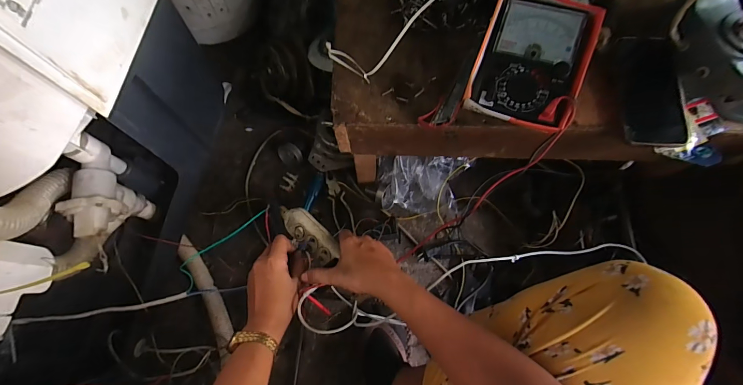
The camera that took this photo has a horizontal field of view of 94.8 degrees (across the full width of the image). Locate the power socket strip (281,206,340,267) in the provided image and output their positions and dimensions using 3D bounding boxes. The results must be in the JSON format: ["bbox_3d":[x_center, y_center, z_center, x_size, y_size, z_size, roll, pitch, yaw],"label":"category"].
[{"bbox_3d":[-0.097,0.064,0.529,0.049,0.023,0.113,-43,74,-13],"label":"power socket strip"}]

